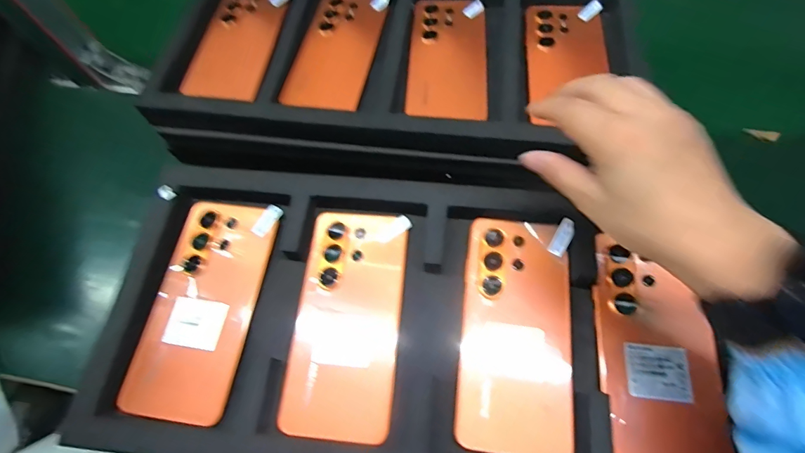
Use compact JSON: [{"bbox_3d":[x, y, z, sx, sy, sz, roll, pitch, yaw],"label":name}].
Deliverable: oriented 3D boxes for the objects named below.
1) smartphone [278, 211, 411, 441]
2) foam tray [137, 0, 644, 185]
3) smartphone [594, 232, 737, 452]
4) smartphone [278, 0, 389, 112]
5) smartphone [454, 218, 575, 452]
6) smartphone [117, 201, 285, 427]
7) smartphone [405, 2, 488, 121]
[{"bbox_3d":[-0.040,0.069,0.308,0.077,0.012,0.168,5,66,5],"label":"smartphone"},{"bbox_3d":[-0.011,-0.169,0.432,0.475,0.059,0.259,4,66,5],"label":"foam tray"},{"bbox_3d":[0.181,0.090,0.283,0.076,0.007,0.160,6,66,6],"label":"smartphone"},{"bbox_3d":[-0.070,-0.192,0.432,0.081,0.009,0.165,10,66,7],"label":"smartphone"},{"bbox_3d":[0.085,0.073,0.295,0.079,0.015,0.170,7,66,6],"label":"smartphone"},{"bbox_3d":[-0.156,0.059,0.317,0.078,0.011,0.170,8,66,7],"label":"smartphone"},{"bbox_3d":[0.048,-0.177,0.416,0.078,0.008,0.161,4,65,4],"label":"smartphone"}]

